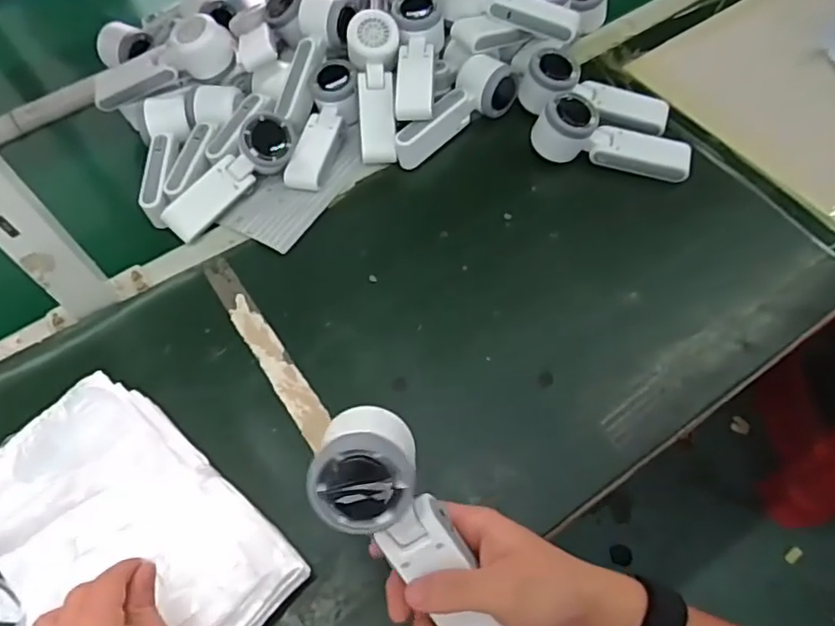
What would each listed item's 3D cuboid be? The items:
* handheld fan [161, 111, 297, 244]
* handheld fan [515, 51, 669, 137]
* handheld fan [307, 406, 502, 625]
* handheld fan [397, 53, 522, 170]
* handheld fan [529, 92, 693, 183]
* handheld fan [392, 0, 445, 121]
[{"bbox_3d":[-0.198,-0.147,0.643,0.054,0.053,0.165,36,67,22],"label":"handheld fan"},{"bbox_3d":[0.194,-0.244,0.683,0.175,0.056,0.074,11,60,9],"label":"handheld fan"},{"bbox_3d":[-0.001,0.132,0.361,0.067,0.049,0.165,-35,104,-16],"label":"handheld fan"},{"bbox_3d":[0.038,-0.233,0.680,0.164,0.056,0.055,-33,63,-16],"label":"handheld fan"},{"bbox_3d":[0.209,-0.188,0.652,0.167,0.057,0.049,11,60,10],"label":"handheld fan"},{"bbox_3d":[0.002,-0.288,0.684,0.056,0.067,0.177,-2,62,0],"label":"handheld fan"}]

